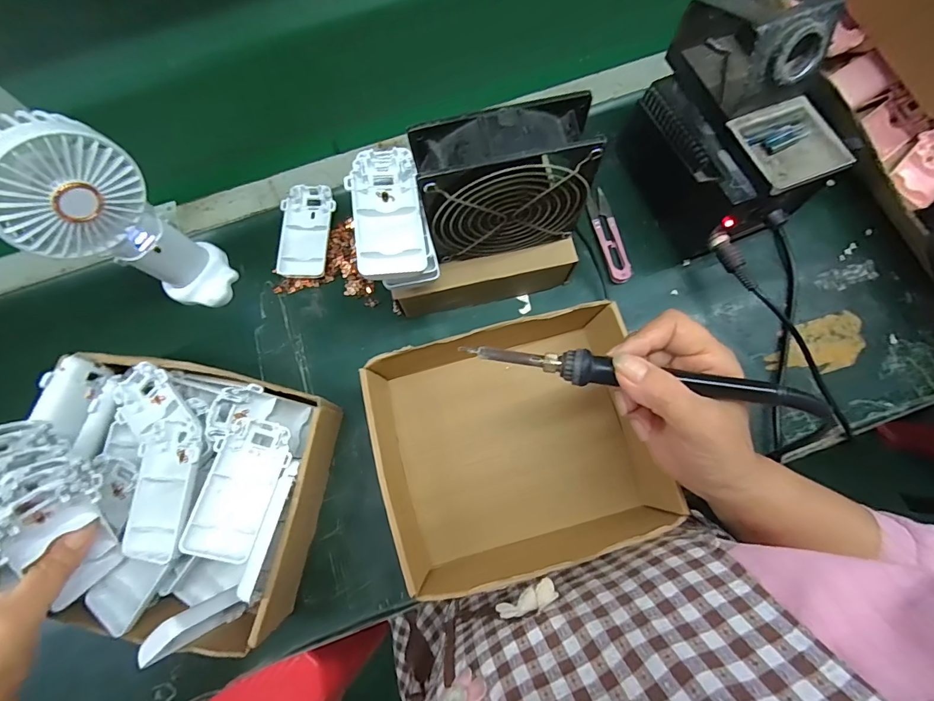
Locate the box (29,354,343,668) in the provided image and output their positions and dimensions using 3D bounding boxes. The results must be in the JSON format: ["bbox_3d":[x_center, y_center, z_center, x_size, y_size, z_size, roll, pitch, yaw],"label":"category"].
[{"bbox_3d":[-0.224,0.111,0.336,0.202,0.090,0.181,12,77,3],"label":"box"}]

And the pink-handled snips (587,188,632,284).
[{"bbox_3d":[0.143,-0.115,0.429,0.023,0.011,0.102,-12,77,-3],"label":"pink-handled snips"}]

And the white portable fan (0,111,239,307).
[{"bbox_3d":[-0.258,-0.088,0.333,0.053,0.188,0.086,39,80,9],"label":"white portable fan"}]

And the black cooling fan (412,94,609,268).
[{"bbox_3d":[0.027,-0.118,0.317,0.120,0.114,0.046,-10,77,-2],"label":"black cooling fan"}]

